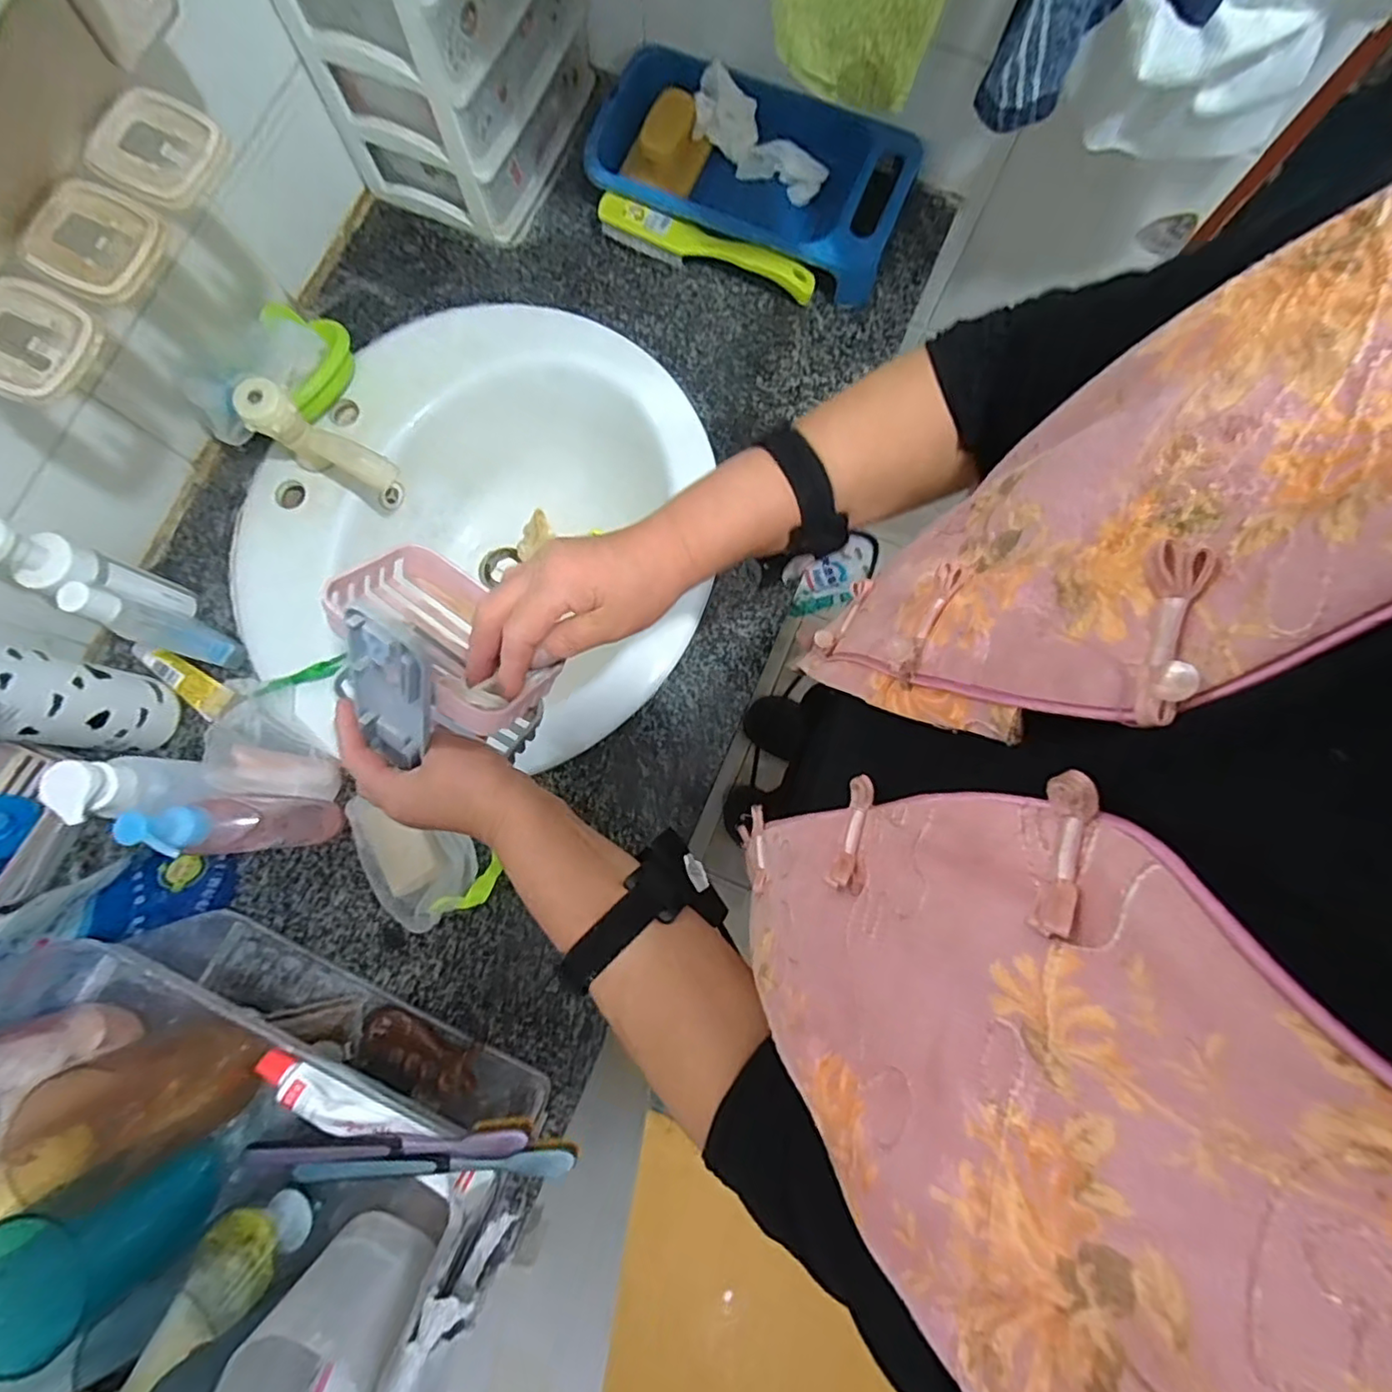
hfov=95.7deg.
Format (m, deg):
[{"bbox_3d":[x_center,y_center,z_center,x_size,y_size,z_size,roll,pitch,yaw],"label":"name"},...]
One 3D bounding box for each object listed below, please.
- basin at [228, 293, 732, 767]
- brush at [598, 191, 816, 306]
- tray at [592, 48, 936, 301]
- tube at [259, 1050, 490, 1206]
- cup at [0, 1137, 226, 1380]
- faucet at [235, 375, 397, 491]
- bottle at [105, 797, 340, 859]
[{"bbox_3d":[-0.215,-0.153,0.670,0.444,0.148,0.457,6,80,1],"label":"basin"},{"bbox_3d":[0.010,-0.458,0.651,0.231,0.042,0.024,22,80,3],"label":"brush"},{"bbox_3d":[0.053,-0.540,0.657,0.321,0.054,0.194,23,80,4],"label":"tray"},{"bbox_3d":[-0.205,0.272,0.400,0.162,0.029,0.038,30,81,5],"label":"tube"},{"bbox_3d":[-0.332,0.300,0.356,0.074,0.102,0.070,-34,82,-6],"label":"cup"},{"bbox_3d":[-0.332,-0.219,0.573,0.134,0.104,0.041,32,81,5],"label":"faucet"},{"bbox_3d":[-0.332,0.096,0.469,0.051,0.184,0.043,2,80,0],"label":"bottle"}]

